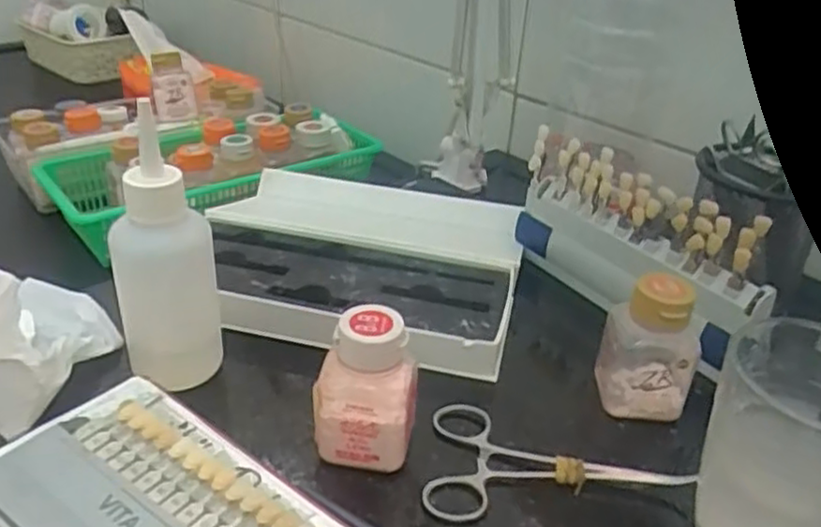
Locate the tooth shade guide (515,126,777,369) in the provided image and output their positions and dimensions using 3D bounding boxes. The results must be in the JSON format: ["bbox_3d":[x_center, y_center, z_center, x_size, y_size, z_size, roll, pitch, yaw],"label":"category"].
[{"bbox_3d":[0.131,-0.009,0.437,0.024,0.097,0.174,-18,38,-31],"label":"tooth shade guide"}]

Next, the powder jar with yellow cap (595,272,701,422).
[{"bbox_3d":[0.123,0.041,0.363,0.041,0.067,0.036,1,32,-3],"label":"powder jar with yellow cap"}]

